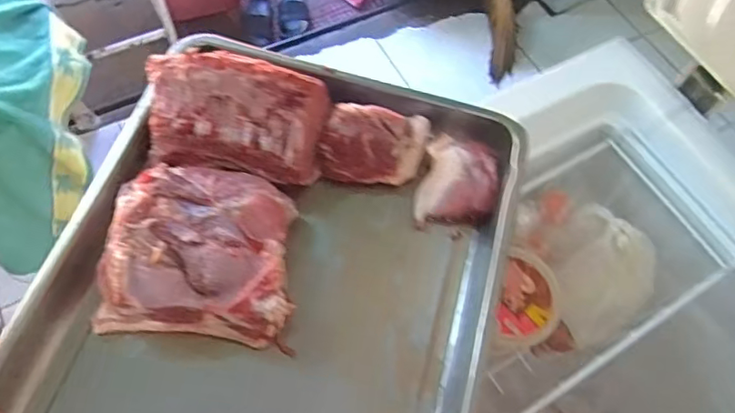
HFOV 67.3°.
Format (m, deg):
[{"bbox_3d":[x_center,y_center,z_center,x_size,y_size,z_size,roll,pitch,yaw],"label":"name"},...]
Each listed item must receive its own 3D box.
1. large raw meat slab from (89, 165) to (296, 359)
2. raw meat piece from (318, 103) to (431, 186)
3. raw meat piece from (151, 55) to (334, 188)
[{"bbox_3d":[-0.149,0.039,0.505,0.165,0.052,0.151,6,63,-1],"label":"large raw meat slab"},{"bbox_3d":[0.009,-0.066,0.570,0.112,0.046,0.070,0,63,-4],"label":"raw meat piece"},{"bbox_3d":[-0.131,-0.093,0.553,0.179,0.071,0.113,10,63,1],"label":"raw meat piece"}]

